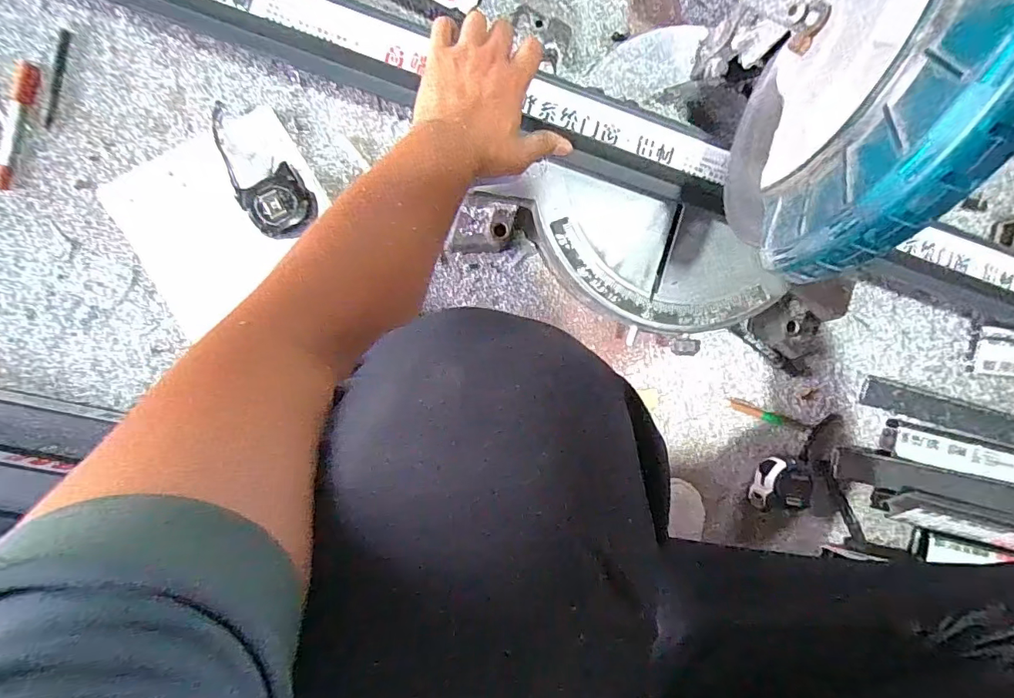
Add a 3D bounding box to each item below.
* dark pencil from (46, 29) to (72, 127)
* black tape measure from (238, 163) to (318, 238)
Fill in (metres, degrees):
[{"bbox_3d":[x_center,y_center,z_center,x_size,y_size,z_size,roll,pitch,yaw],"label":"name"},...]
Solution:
[{"bbox_3d":[-0.493,-0.296,0.527,0.011,0.004,0.104,14,92,-7],"label":"dark pencil"},{"bbox_3d":[-0.251,-0.162,0.534,0.071,0.037,0.065,-37,97,-3],"label":"black tape measure"}]

